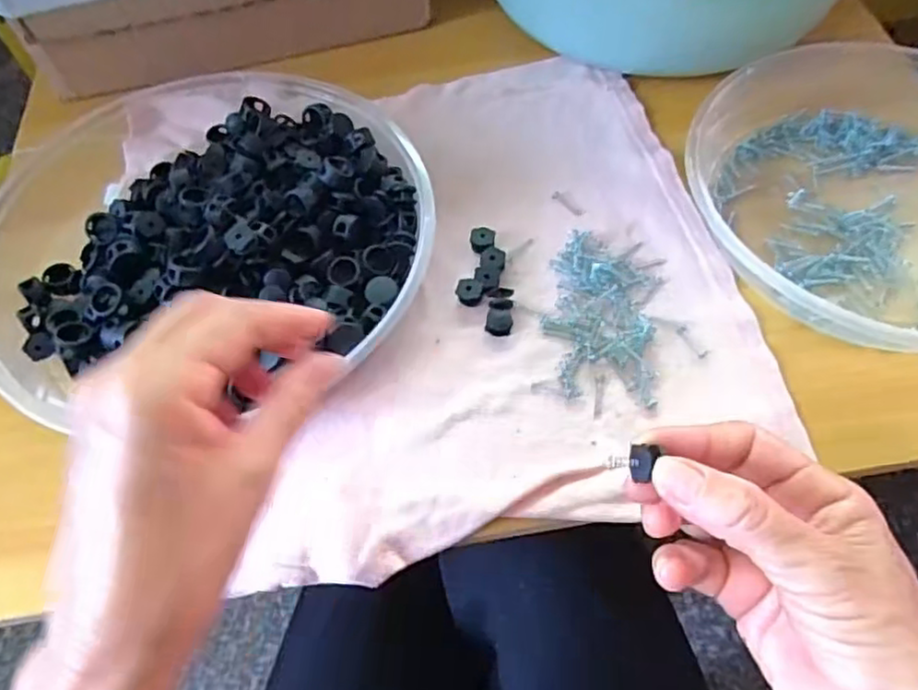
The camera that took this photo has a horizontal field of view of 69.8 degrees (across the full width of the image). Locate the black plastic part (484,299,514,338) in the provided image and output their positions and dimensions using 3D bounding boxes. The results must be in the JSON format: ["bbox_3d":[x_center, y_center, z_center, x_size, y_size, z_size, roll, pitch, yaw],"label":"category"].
[{"bbox_3d":[0.021,-0.014,0.340,0.013,0.008,0.018,8,59,6],"label":"black plastic part"}]

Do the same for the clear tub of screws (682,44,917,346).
[{"bbox_3d":[0.233,-0.083,0.356,0.200,0.043,0.206,-36,64,-19],"label":"clear tub of screws"}]

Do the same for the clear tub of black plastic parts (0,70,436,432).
[{"bbox_3d":[-0.136,-0.077,0.365,0.225,0.049,0.232,-1,58,1],"label":"clear tub of black plastic parts"}]

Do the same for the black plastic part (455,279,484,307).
[{"bbox_3d":[0.006,-0.028,0.347,0.014,0.008,0.012,2,58,3],"label":"black plastic part"}]

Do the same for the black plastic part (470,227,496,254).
[{"bbox_3d":[0.013,-0.058,0.361,0.013,0.008,0.012,7,59,6],"label":"black plastic part"}]

